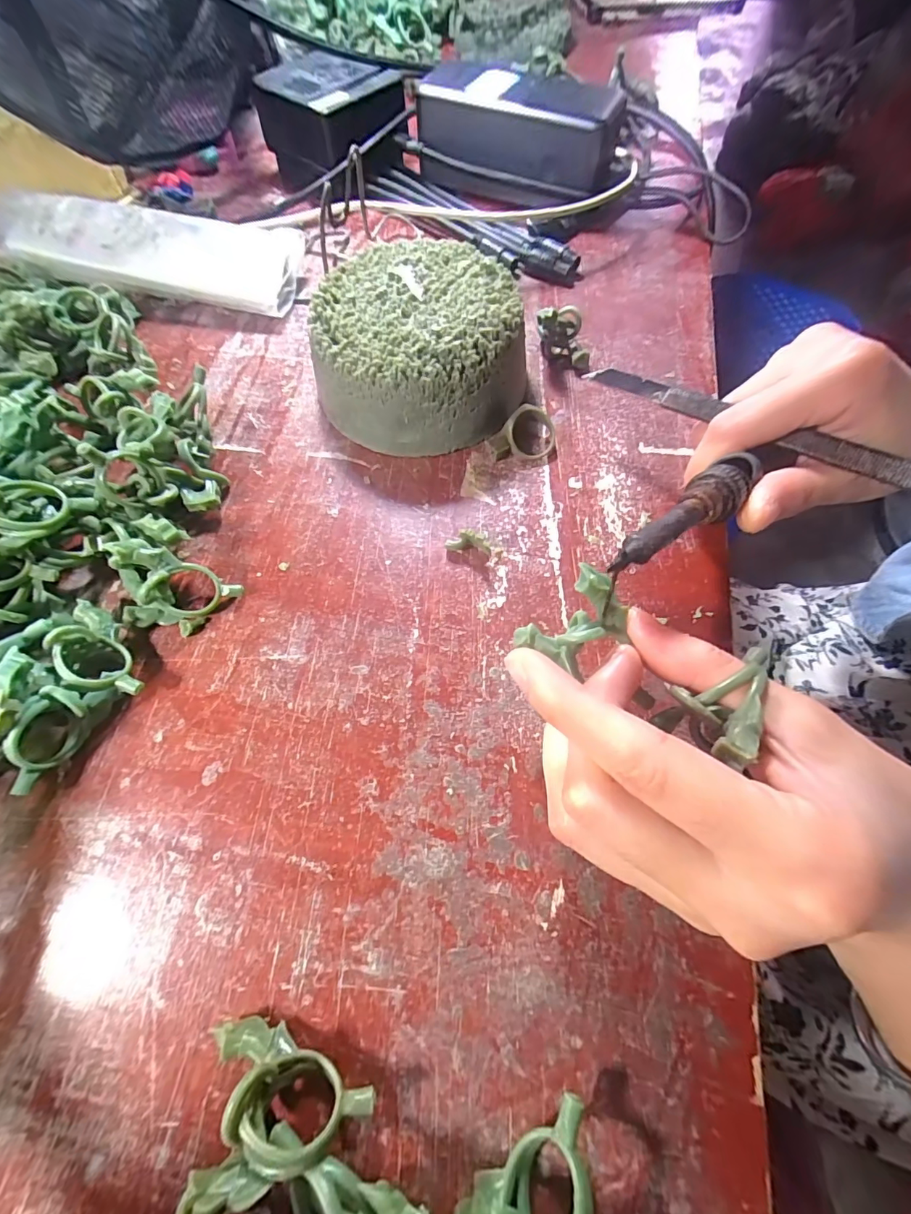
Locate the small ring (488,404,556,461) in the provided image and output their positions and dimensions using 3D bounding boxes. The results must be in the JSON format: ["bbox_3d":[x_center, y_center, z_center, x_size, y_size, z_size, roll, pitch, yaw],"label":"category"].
[{"bbox_3d":[0.034,-0.083,0.221,0.032,0.017,0.021,-39,71,-16],"label":"small ring"}]

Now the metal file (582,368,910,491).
[{"bbox_3d":[0.127,-0.070,0.178,0.163,0.008,0.006,34,70,25],"label":"metal file"}]

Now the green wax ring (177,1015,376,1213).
[{"bbox_3d":[-0.045,0.131,0.121,0.043,0.021,0.030,-7,66,-3],"label":"green wax ring"}]

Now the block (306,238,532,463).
[{"bbox_3d":[-0.018,-0.130,0.226,0.101,0.047,0.096,-6,66,-3],"label":"block"}]

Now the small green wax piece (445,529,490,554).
[{"bbox_3d":[0.006,-0.030,0.200,0.020,0.012,0.007,1,66,0],"label":"small green wax piece"}]

